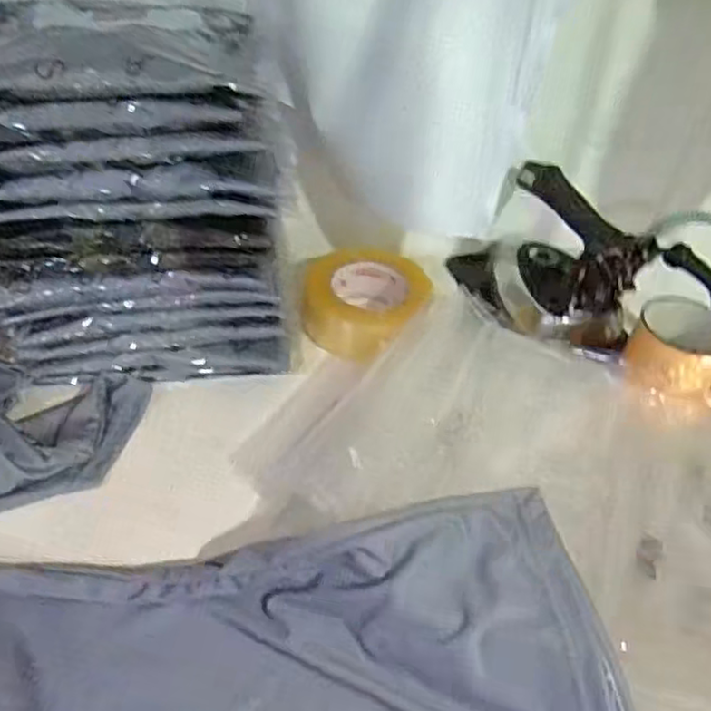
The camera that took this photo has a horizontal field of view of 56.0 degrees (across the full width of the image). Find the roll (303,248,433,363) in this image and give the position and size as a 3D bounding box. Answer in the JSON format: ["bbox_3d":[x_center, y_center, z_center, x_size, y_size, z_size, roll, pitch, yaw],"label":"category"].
[{"bbox_3d":[0.004,-0.053,0.670,0.112,0.054,0.123,4,43,-4],"label":"roll"}]

